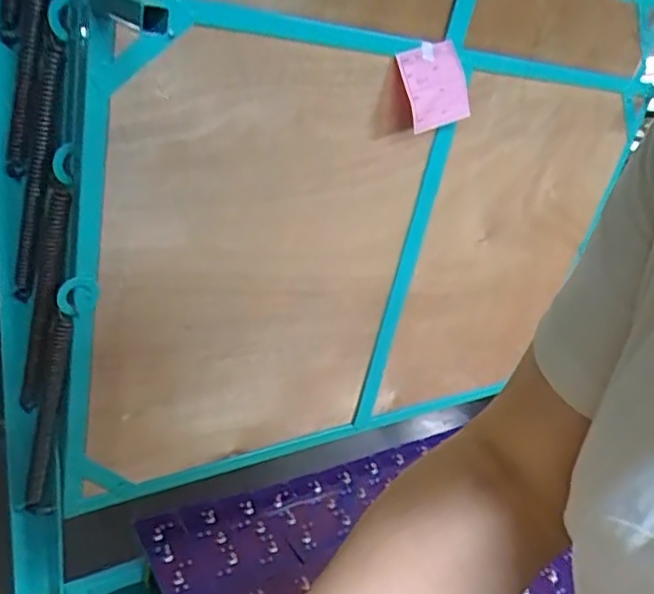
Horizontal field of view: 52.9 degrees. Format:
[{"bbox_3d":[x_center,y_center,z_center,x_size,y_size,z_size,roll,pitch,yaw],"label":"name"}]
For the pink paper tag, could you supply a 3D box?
[{"bbox_3d":[0.122,-0.237,0.737,0.096,0.086,0.010,-25,18,-35],"label":"pink paper tag"}]

